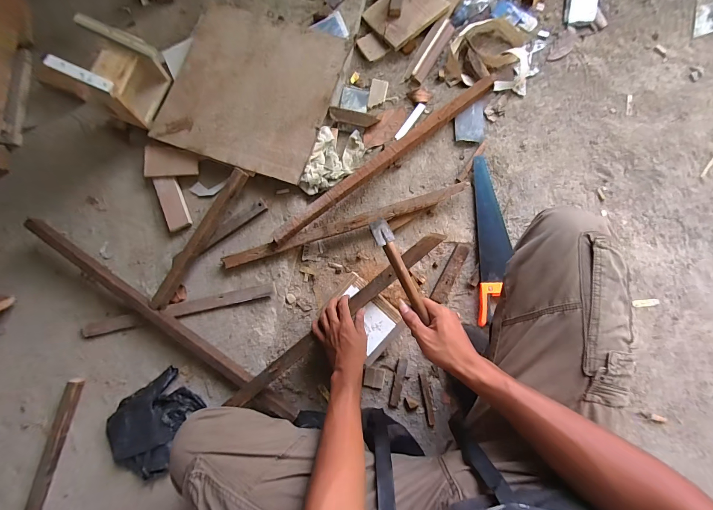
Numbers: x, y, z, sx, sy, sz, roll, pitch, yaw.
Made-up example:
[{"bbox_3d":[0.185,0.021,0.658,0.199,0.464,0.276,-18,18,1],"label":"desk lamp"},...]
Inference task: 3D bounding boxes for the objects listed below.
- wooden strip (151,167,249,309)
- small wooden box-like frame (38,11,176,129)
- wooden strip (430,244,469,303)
[{"bbox_3d":[-0.351,-0.036,0.694,0.032,0.042,0.358,32,88,5],"label":"wooden strip"},{"bbox_3d":[-0.515,-0.391,0.684,0.133,0.171,0.155,28,87,4],"label":"small wooden box-like frame"},{"bbox_3d":[0.224,0.042,0.730,0.034,0.018,0.145,27,87,4],"label":"wooden strip"}]

